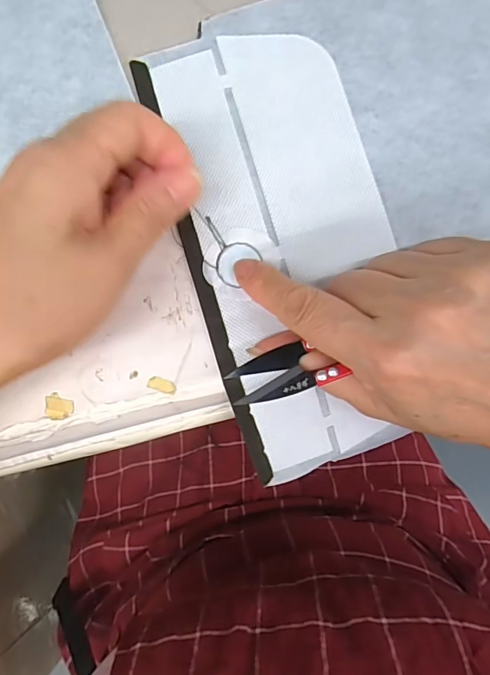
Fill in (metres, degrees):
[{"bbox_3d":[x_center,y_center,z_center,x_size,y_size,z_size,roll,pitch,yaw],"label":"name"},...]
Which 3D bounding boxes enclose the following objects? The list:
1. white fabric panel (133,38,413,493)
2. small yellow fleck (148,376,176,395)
[{"bbox_3d":[0.023,-0.045,0.231,0.094,0.024,0.226,-17,91,5],"label":"white fabric panel"},{"bbox_3d":[-0.041,0.024,0.225,0.014,0.004,0.006,16,89,4],"label":"small yellow fleck"}]

